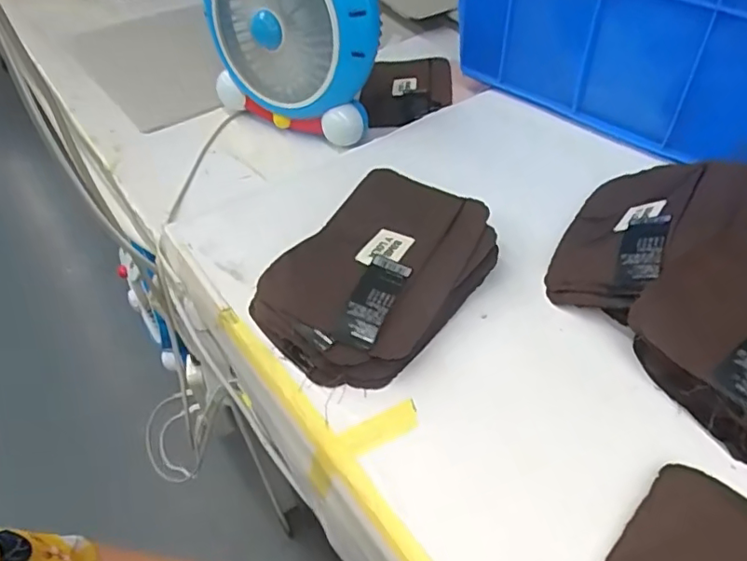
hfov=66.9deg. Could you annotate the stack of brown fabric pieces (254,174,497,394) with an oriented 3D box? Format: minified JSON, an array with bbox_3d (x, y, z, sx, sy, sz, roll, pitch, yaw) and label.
[{"bbox_3d":[0.007,-0.010,0.507,0.148,0.040,0.223,29,55,25],"label":"stack of brown fabric pieces"}]

